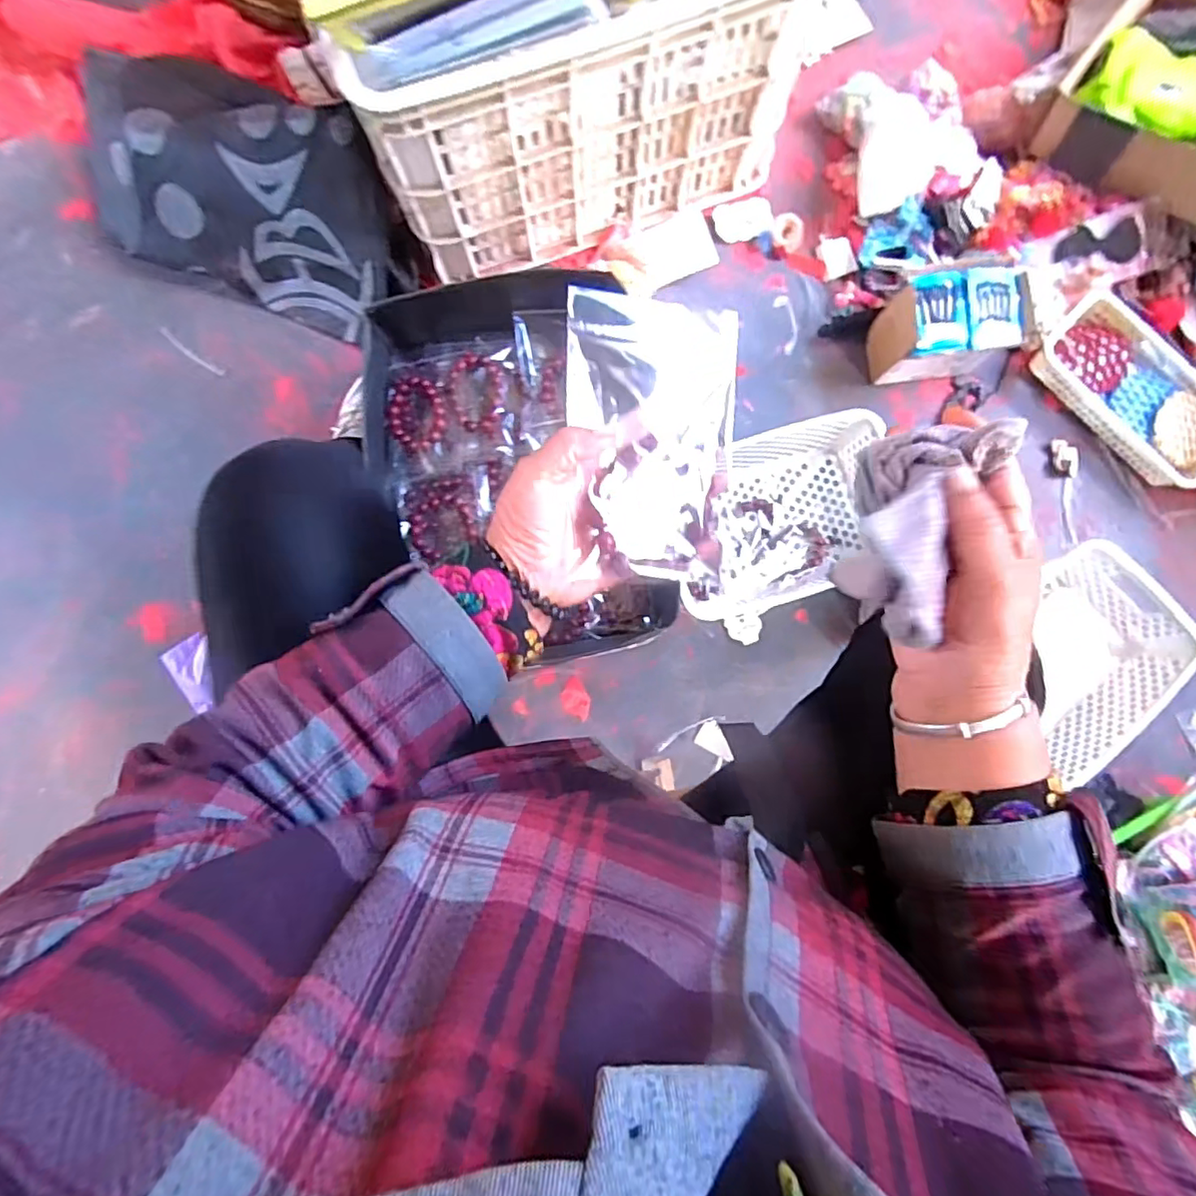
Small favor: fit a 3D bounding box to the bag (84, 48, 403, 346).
[{"bbox_3d":[-0.438,-0.506,0.752,0.391,0.158,0.212,21,87,1],"label":"bag"}]

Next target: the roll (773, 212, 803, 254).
[{"bbox_3d":[0.261,-0.500,0.827,0.042,0.013,0.048,15,87,0],"label":"roll"}]

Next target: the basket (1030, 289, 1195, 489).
[{"bbox_3d":[0.709,-0.271,0.800,0.138,0.042,0.270,-44,88,-3],"label":"basket"}]

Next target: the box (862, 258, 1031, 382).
[{"bbox_3d":[0.439,-0.343,0.767,0.145,0.114,0.109,-10,87,-1],"label":"box"}]

